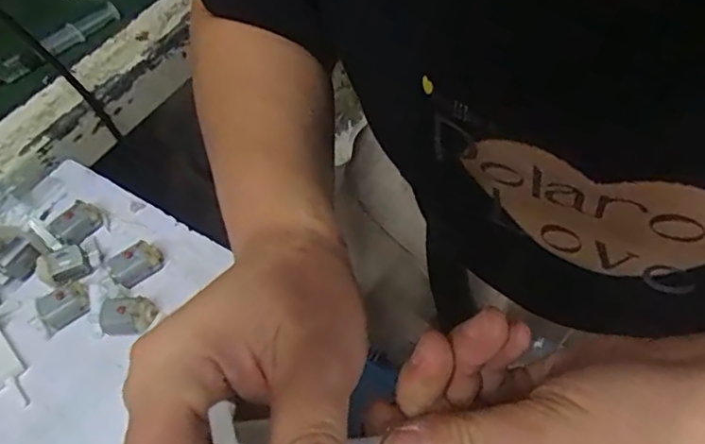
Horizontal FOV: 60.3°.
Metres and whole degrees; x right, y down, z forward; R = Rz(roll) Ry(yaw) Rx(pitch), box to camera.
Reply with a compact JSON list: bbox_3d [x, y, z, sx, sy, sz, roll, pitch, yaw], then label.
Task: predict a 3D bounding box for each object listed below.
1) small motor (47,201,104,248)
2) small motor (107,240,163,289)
[{"bbox_3d":[-0.174,0.001,0.384,0.029,0.018,0.015,-39,60,-20],"label":"small motor"},{"bbox_3d":[-0.130,0.025,0.364,0.030,0.016,0.015,-31,58,-16],"label":"small motor"}]

